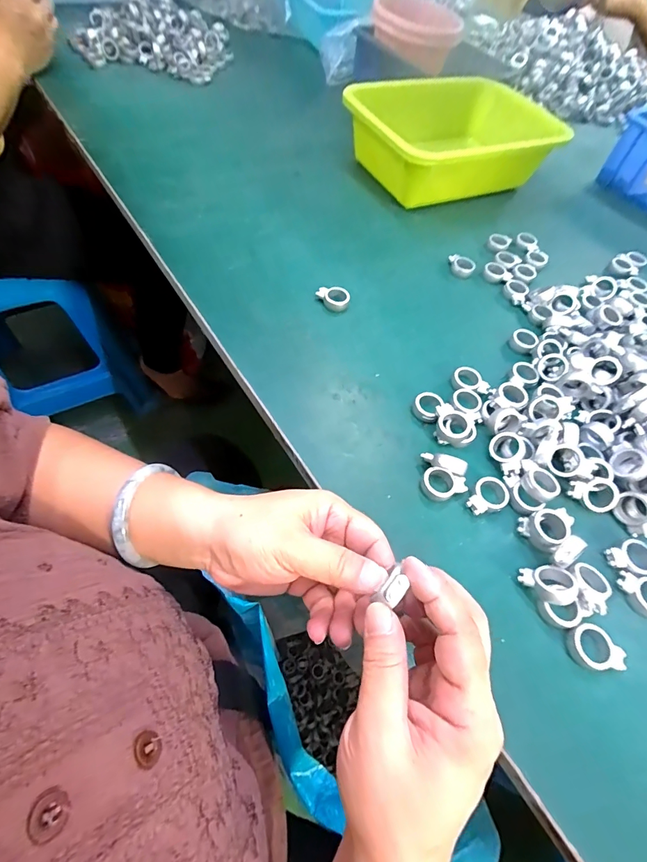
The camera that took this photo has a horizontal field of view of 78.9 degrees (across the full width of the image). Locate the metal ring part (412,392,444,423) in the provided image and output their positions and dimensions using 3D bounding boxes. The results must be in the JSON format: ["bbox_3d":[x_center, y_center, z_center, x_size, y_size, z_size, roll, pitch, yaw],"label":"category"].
[{"bbox_3d":[0.089,-0.021,0.338,0.024,0.015,0.026,3,59,-5],"label":"metal ring part"}]

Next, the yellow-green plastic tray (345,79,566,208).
[{"bbox_3d":[0.187,-0.402,0.541,0.290,0.083,0.186,-20,64,-18],"label":"yellow-green plastic tray"}]

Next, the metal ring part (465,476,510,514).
[{"bbox_3d":[0.125,0.050,0.299,0.033,0.008,0.025,-29,67,-22],"label":"metal ring part"}]

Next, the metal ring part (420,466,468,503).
[{"bbox_3d":[0.093,0.042,0.299,0.034,0.014,0.023,15,59,2],"label":"metal ring part"}]

